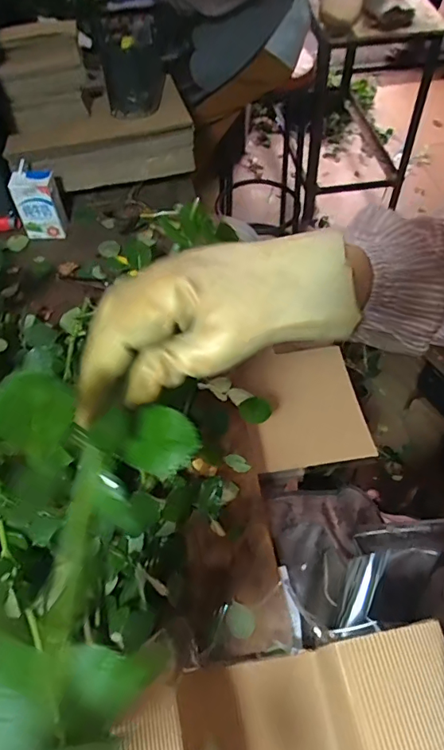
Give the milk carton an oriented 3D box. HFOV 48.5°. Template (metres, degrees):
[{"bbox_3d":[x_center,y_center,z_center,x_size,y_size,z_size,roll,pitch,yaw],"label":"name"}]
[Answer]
[{"bbox_3d":[-0.309,-0.294,0.841,0.073,0.103,0.063,-4,56,-2],"label":"milk carton"}]

